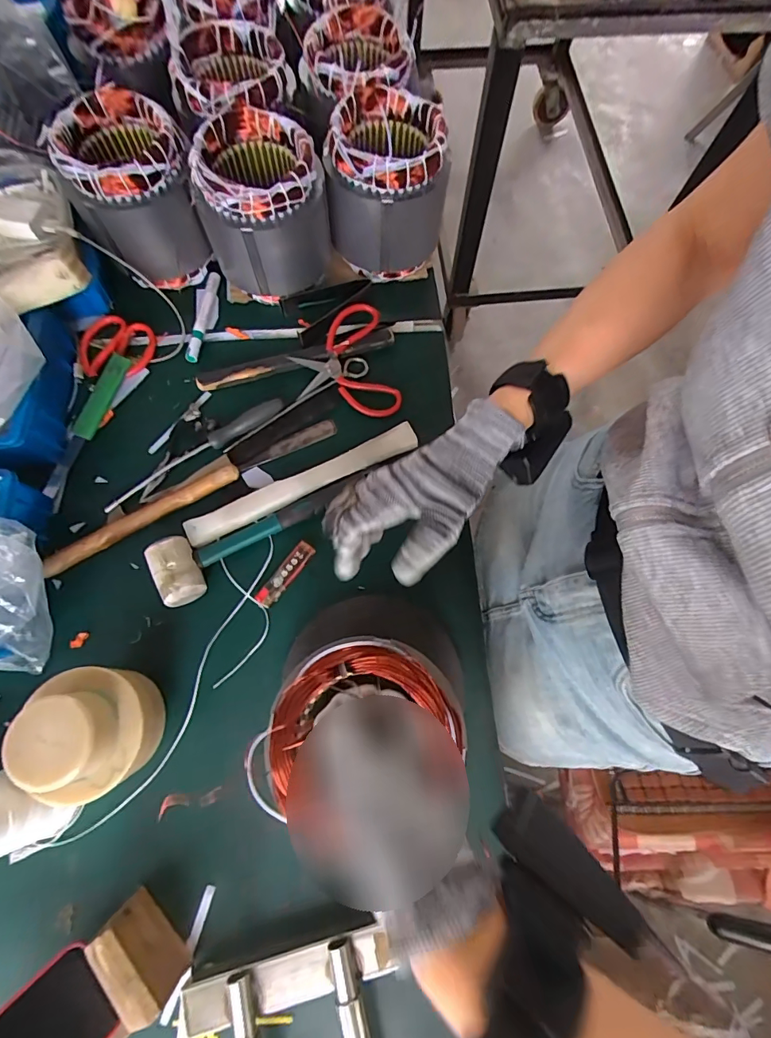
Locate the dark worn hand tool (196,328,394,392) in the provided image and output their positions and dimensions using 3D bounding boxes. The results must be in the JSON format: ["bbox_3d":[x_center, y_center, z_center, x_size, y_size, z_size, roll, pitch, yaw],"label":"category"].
[{"bbox_3d":[-0.116,-0.214,0.594,0.264,0.012,0.028,-18,75,-7],"label":"dark worn hand tool"}]

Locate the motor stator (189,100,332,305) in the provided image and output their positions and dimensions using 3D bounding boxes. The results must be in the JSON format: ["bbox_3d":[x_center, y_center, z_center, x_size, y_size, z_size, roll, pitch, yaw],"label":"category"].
[{"bbox_3d":[-0.152,-0.388,0.560,0.152,0.156,0.148,-19,75,-7],"label":"motor stator"}]

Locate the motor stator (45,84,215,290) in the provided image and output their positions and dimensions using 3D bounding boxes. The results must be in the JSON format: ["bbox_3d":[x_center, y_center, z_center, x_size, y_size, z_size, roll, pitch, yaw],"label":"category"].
[{"bbox_3d":[-0.295,-0.393,0.558,0.127,0.172,0.127,-14,74,-6],"label":"motor stator"}]

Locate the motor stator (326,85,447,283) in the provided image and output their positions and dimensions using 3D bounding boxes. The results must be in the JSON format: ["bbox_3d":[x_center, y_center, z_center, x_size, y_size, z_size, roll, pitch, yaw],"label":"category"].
[{"bbox_3d":[0.003,-0.431,0.581,0.143,0.149,0.155,5,73,0],"label":"motor stator"}]

